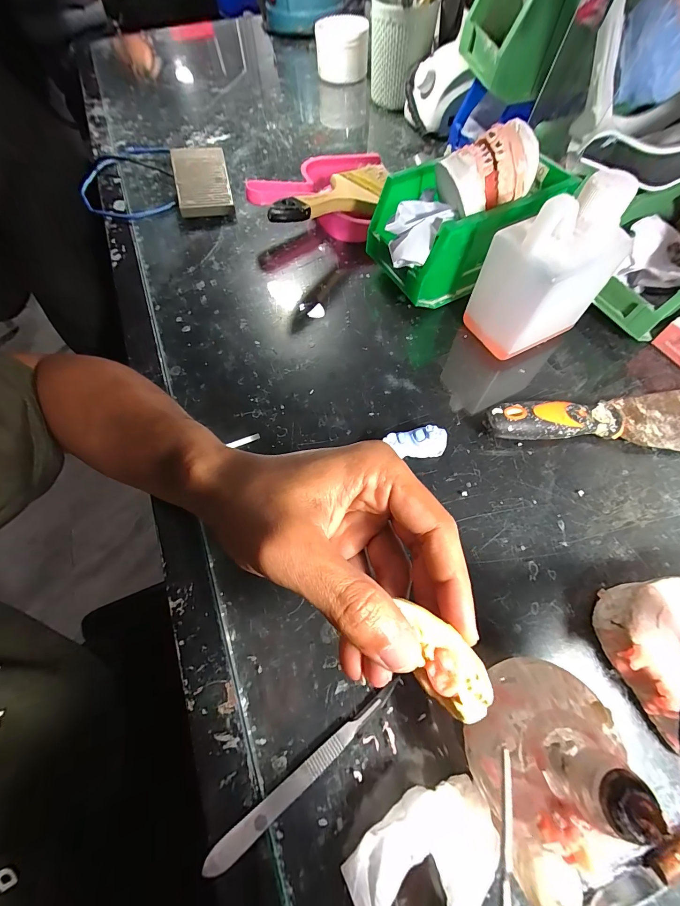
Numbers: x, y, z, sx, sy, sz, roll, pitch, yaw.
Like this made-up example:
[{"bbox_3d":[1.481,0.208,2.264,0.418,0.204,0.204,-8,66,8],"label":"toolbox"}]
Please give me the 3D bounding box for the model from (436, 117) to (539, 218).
[{"bbox_3d":[0.127,-0.245,0.294,0.067,0.054,0.053,-26,66,-10],"label":"model"}]

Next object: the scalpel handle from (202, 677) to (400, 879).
[{"bbox_3d":[-0.017,0.189,0.202,0.137,0.005,0.013,-35,68,-14],"label":"scalpel handle"}]

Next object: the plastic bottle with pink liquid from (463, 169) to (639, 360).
[{"bbox_3d":[0.176,-0.153,0.293,0.087,0.125,0.065,-24,66,-9],"label":"plastic bottle with pink liquid"}]

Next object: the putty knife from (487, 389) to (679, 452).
[{"bbox_3d":[0.225,-0.024,0.283,0.199,0.029,0.059,-6,64,-1],"label":"putty knife"}]

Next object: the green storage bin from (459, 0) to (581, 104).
[{"bbox_3d":[0.180,-0.442,0.357,0.054,0.083,0.113,-15,65,-5],"label":"green storage bin"}]

